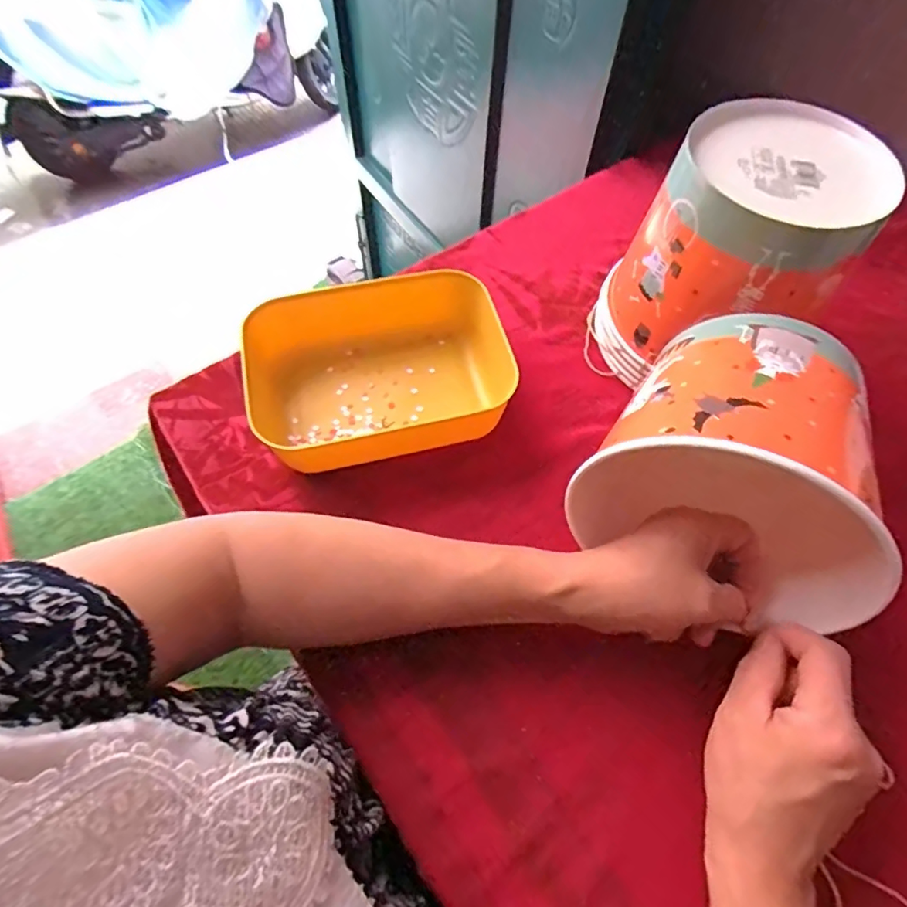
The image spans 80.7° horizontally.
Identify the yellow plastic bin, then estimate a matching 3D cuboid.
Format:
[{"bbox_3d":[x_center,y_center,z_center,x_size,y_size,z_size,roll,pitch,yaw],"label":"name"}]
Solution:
[{"bbox_3d":[-0.059,-0.065,0.419,0.205,0.059,0.146,-16,62,-9],"label":"yellow plastic bin"}]

